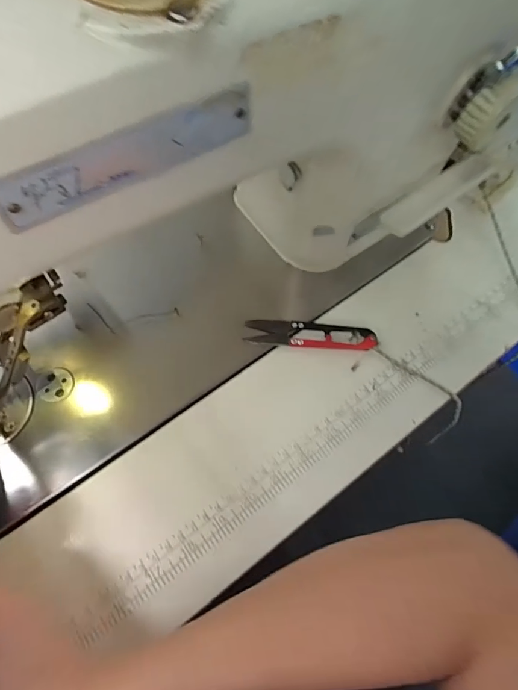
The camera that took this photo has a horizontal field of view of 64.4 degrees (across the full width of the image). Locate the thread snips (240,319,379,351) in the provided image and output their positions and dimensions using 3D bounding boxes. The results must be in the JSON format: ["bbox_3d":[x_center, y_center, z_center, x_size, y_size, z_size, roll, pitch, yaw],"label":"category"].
[{"bbox_3d":[0.043,-0.010,0.337,0.104,0.009,0.024,3,67,-2],"label":"thread snips"}]

